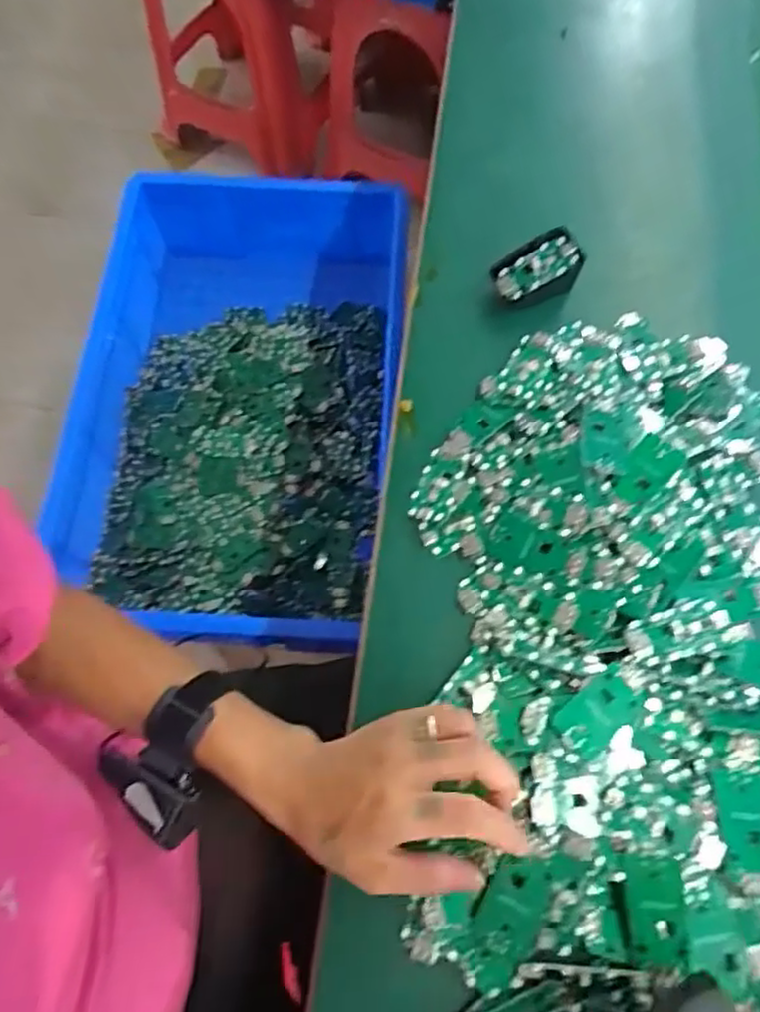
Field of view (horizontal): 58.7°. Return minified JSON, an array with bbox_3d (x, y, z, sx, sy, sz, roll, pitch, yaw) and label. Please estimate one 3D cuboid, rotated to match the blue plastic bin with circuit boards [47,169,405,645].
[{"bbox_3d":[-0.194,-0.158,0.907,0.380,0.160,0.572,6,69,2],"label":"blue plastic bin with circuit boards"}]

